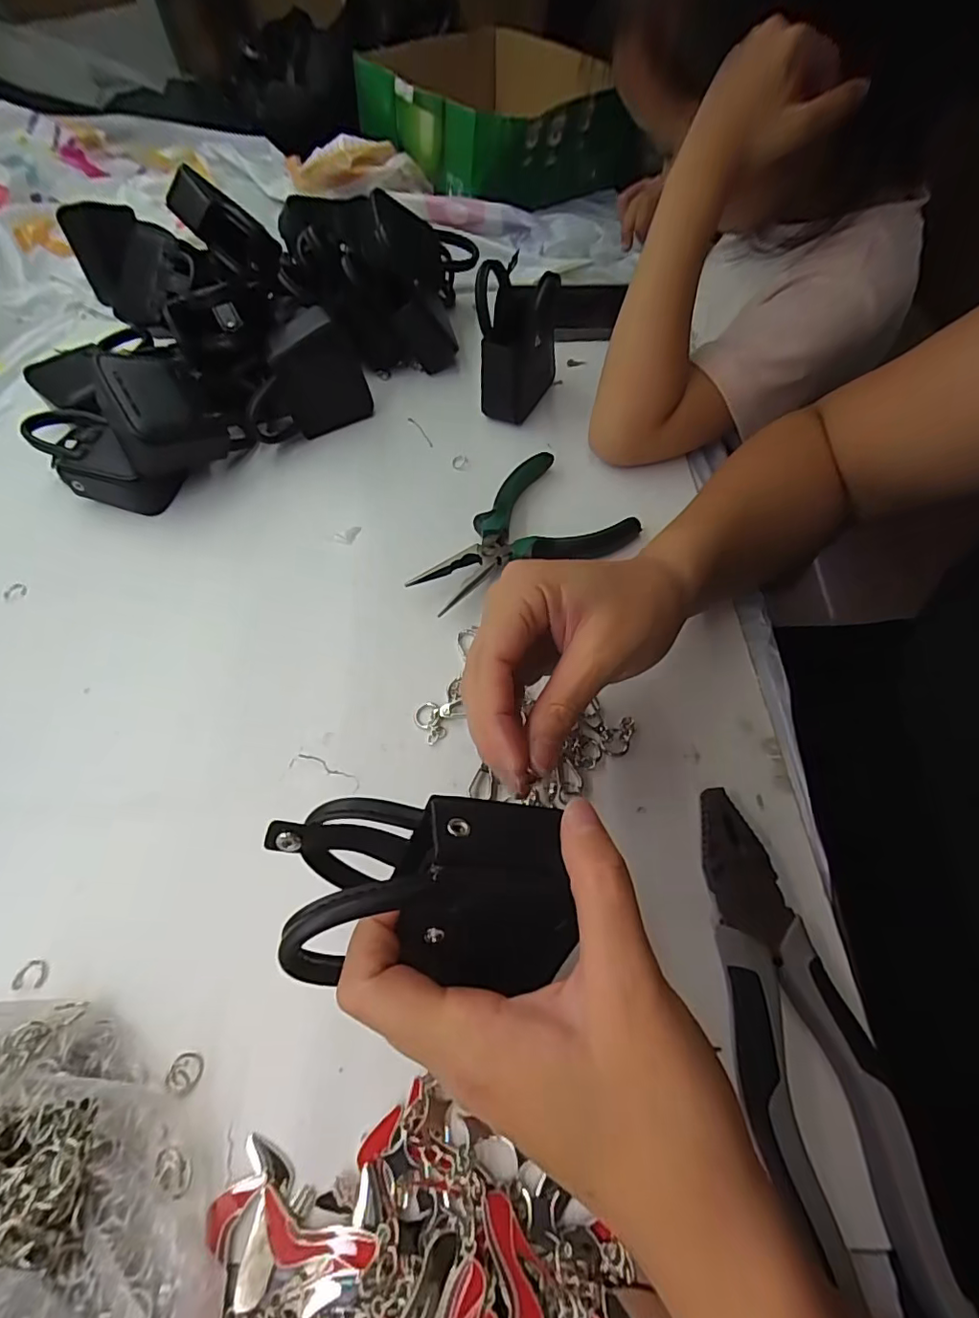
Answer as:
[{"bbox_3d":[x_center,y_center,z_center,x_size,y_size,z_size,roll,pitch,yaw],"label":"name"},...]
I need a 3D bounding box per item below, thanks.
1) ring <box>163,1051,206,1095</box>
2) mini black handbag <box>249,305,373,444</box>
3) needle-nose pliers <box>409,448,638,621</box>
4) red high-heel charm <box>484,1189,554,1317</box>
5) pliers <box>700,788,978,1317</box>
[{"bbox_3d":[-0.128,0.173,0.225,0.013,0.004,0.014,0,59,0],"label":"ring"},{"bbox_3d":[-0.147,-0.213,0.414,0.097,0.075,0.039,-33,64,-18],"label":"mini black handbag"},{"bbox_3d":[0.025,-0.076,0.361,0.095,0.022,0.147,37,66,20],"label":"needle-nose pliers"},{"bbox_3d":[0.010,0.219,0.190,0.021,0.005,0.046,-4,59,-2],"label":"red high-heel charm"},{"bbox_3d":[0.127,0.145,0.224,0.052,0.024,0.178,-2,59,-1],"label":"pliers"}]

